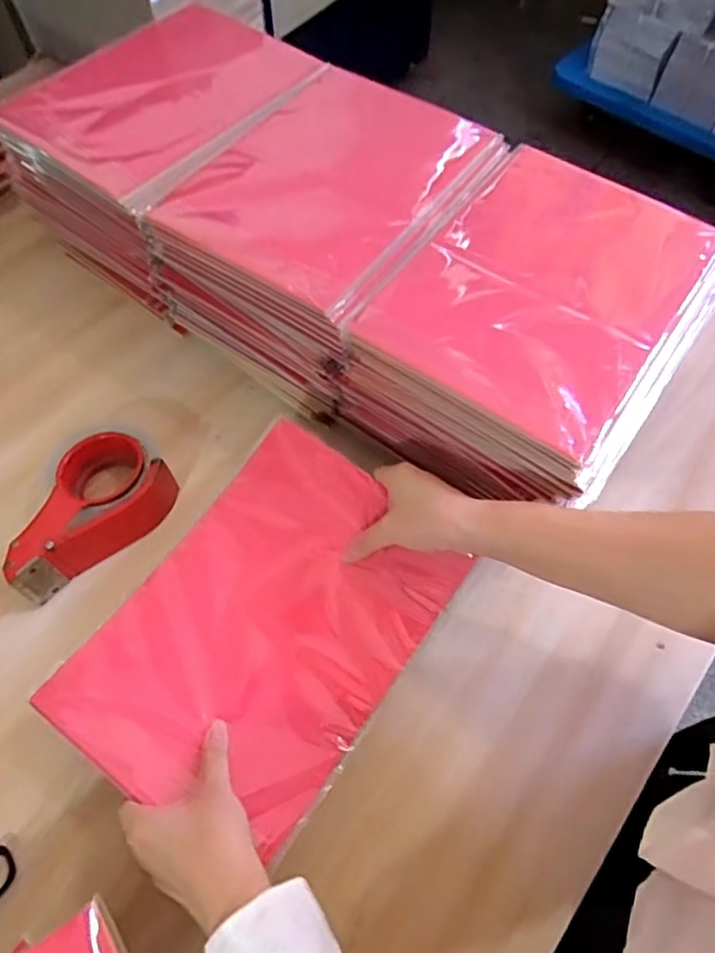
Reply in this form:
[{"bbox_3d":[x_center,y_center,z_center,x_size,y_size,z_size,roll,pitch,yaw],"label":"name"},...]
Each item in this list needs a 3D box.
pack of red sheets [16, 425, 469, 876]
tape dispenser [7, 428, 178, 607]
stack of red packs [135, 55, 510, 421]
[{"bbox_3d":[-0.072,0.115,0.477,0.210,0.040,0.286,32,67,16],"label":"pack of red sheets"},{"bbox_3d":[-0.251,0.038,0.561,0.104,0.057,0.161,36,68,17],"label":"tape dispenser"},{"bbox_3d":[-0.026,-0.246,0.644,0.270,0.161,0.305,32,67,15],"label":"stack of red packs"}]

